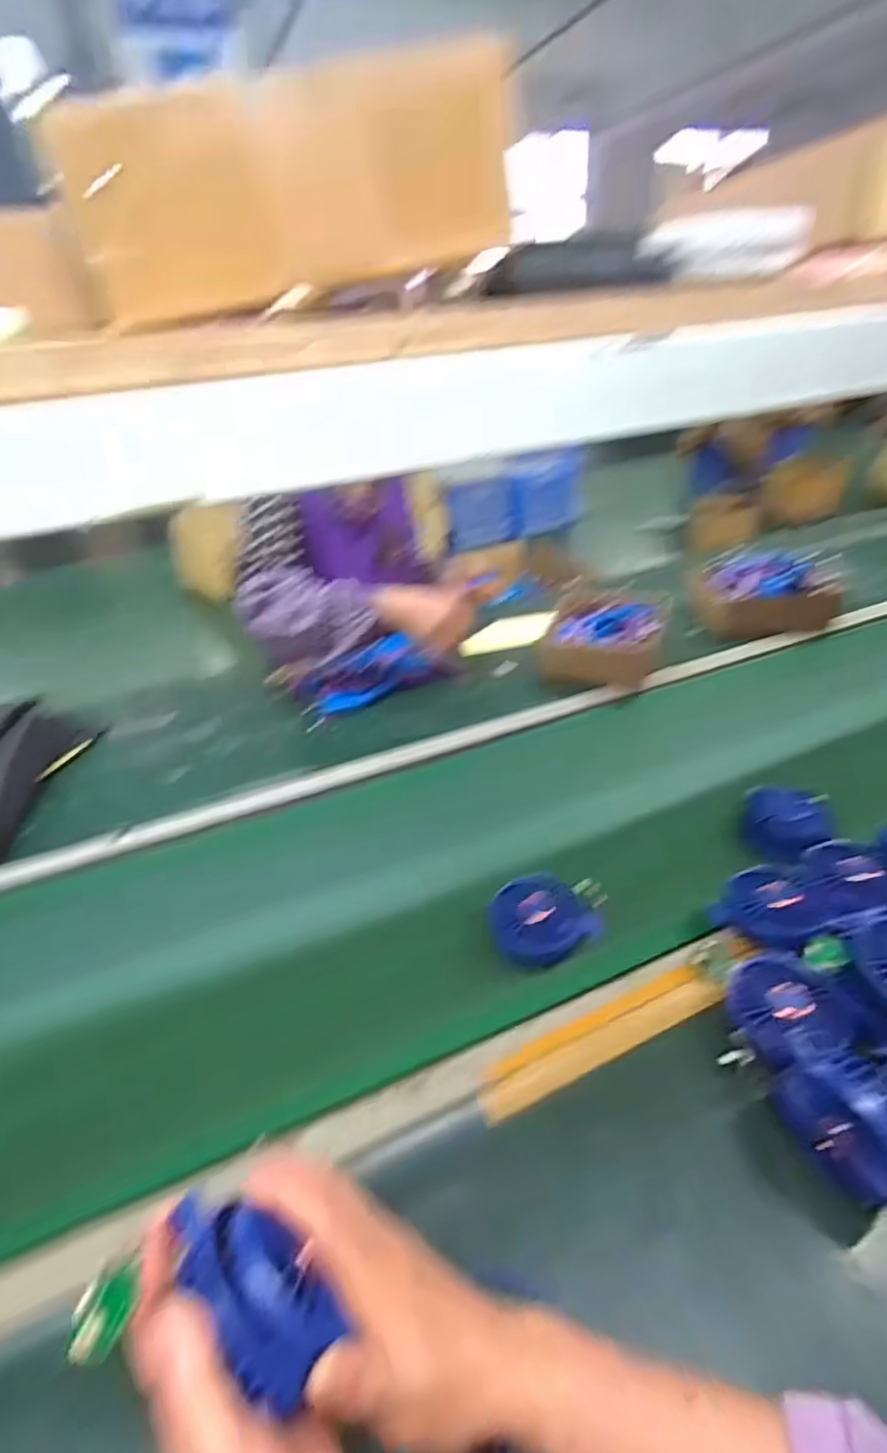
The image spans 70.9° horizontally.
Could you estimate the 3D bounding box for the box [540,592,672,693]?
[{"bbox_3d":[0.281,-0.155,1.076,0.188,0.091,0.174,8,35,19],"label":"box"}]

